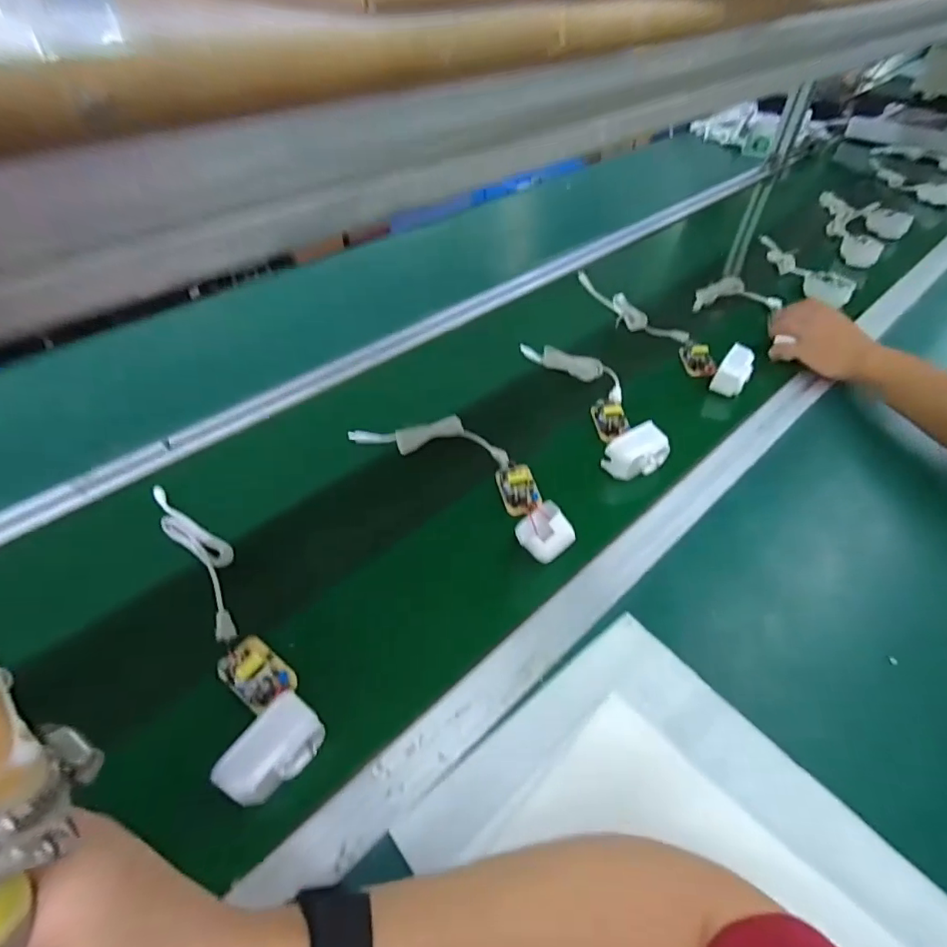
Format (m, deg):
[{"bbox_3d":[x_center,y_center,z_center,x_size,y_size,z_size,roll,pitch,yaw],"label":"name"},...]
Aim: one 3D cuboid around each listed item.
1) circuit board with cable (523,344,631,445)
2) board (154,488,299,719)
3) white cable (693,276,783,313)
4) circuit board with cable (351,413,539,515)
[{"bbox_3d":[0.147,-0.121,0.681,0.076,0.022,0.201,-19,49,-17],"label":"circuit board with cable"},{"bbox_3d":[-0.233,0.091,0.471,0.044,0.024,0.274,-28,53,-24],"label":"board"},{"bbox_3d":[0.419,-0.292,0.853,0.138,0.028,0.062,-2,47,-2],"label":"white cable"},{"bbox_3d":[-0.021,-0.027,0.590,0.224,0.018,0.085,23,51,20],"label":"circuit board with cable"}]

